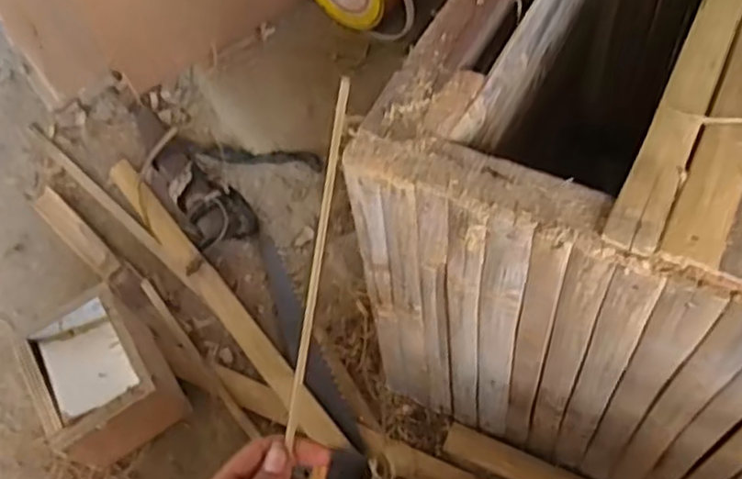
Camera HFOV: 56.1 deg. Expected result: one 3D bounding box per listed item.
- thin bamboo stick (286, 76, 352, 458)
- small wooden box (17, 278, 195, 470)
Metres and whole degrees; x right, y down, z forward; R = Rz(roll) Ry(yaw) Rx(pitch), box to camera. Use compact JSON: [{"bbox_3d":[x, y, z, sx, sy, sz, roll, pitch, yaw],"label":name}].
[{"bbox_3d":[-0.032,0.007,0.440,0.007,0.011,0.236,6,75,7],"label":"thin bamboo stick"},{"bbox_3d":[-0.309,0.163,0.806,0.135,0.107,0.172,-29,60,-15],"label":"small wooden box"}]

